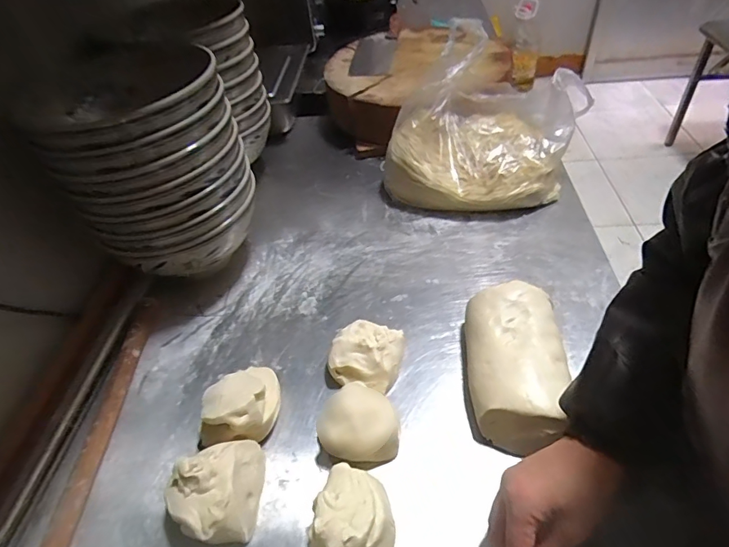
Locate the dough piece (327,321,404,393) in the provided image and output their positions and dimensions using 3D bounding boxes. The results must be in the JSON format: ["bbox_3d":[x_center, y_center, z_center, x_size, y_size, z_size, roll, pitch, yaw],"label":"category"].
[{"bbox_3d":[0.003,0.104,0.582,0.086,0.043,0.084,3,47,11],"label":"dough piece"}]

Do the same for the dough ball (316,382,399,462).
[{"bbox_3d":[-0.009,0.171,0.513,0.083,0.057,0.083,-4,46,4],"label":"dough ball"}]

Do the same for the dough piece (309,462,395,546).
[{"bbox_3d":[-0.007,0.242,0.441,0.077,0.059,0.095,6,47,14],"label":"dough piece"}]

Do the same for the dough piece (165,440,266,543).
[{"bbox_3d":[-0.154,0.219,0.468,0.082,0.074,0.100,-1,46,8],"label":"dough piece"}]

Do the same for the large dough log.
[{"bbox_3d":[0.182,0.108,0.542,0.111,0.074,0.204,-1,46,8],"label":"large dough log"}]

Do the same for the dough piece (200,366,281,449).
[{"bbox_3d":[-0.148,0.153,0.539,0.091,0.068,0.093,-13,46,-4],"label":"dough piece"}]

